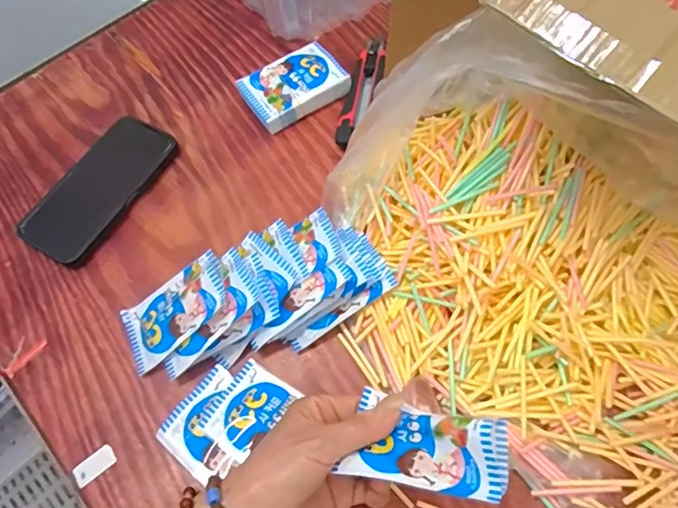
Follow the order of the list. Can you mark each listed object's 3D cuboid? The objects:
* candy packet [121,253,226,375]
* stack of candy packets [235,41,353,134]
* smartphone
[{"bbox_3d":[-0.143,0.049,0.439,0.105,0.008,0.062,-37,58,10],"label":"candy packet"},{"bbox_3d":[-0.048,-0.184,0.561,0.106,0.026,0.073,-31,65,-12],"label":"stack of candy packets"},{"bbox_3d":[-0.242,-0.069,0.514,0.081,0.012,0.163,26,73,17],"label":"smartphone"}]

